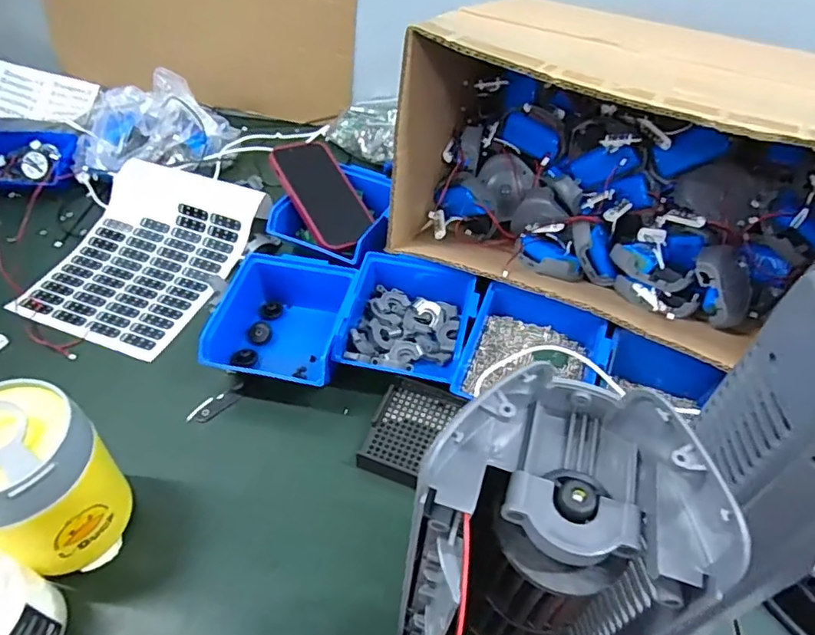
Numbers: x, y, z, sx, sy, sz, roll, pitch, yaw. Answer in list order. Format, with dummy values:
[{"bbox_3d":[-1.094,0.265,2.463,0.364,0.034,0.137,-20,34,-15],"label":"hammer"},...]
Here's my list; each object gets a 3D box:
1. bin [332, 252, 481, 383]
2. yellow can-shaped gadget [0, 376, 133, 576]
[{"bbox_3d":[0.004,0.003,0.550,0.118,0.058,0.137,10,48,6],"label":"bin"},{"bbox_3d":[-0.255,0.118,0.391,0.089,0.139,0.090,25,51,19],"label":"yellow can-shaped gadget"}]

